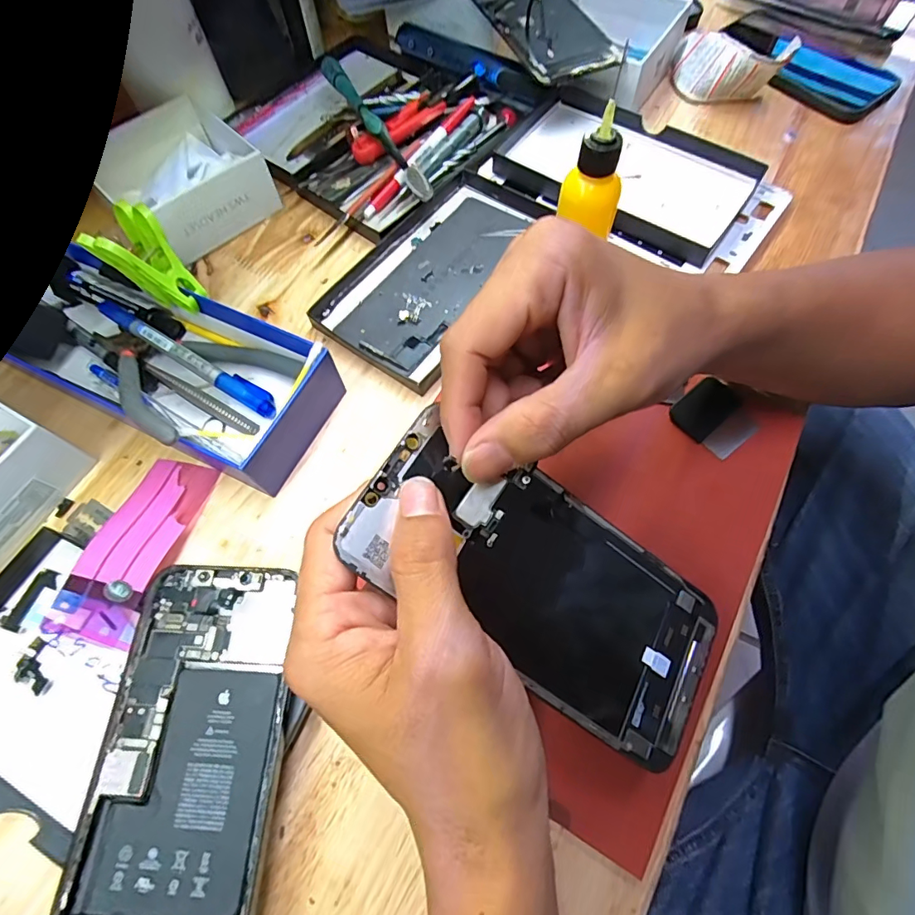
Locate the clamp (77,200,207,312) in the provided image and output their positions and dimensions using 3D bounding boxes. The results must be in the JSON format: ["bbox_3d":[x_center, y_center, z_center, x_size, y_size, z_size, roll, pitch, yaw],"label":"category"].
[{"bbox_3d":[-0.174,-0.112,0.273,0.023,0.058,0.035,16,69,41],"label":"clamp"}]

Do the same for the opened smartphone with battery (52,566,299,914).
[{"bbox_3d":[-0.115,0.129,0.206,0.076,0.004,0.157,1,66,3],"label":"opened smartphone with battery"}]

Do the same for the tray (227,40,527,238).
[{"bbox_3d":[-0.077,-0.278,0.391,0.205,0.034,0.184,32,70,13],"label":"tray"}]

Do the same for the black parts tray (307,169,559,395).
[{"bbox_3d":[-0.017,-0.133,0.335,0.094,0.016,0.170,32,70,13],"label":"black parts tray"}]

